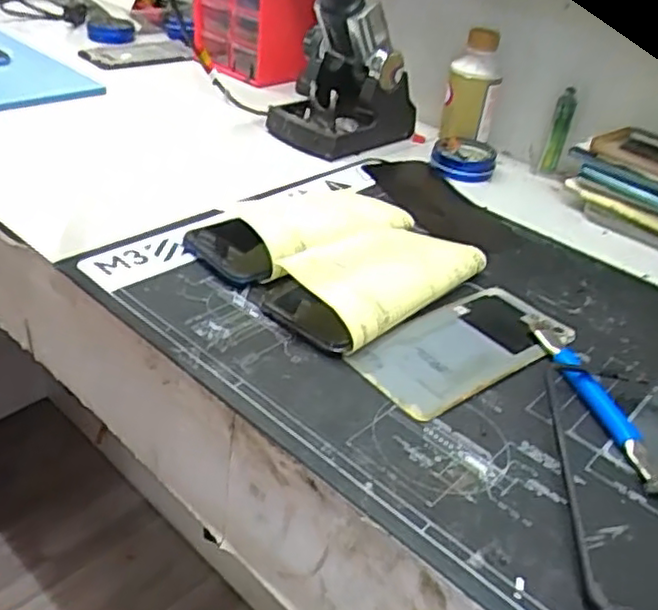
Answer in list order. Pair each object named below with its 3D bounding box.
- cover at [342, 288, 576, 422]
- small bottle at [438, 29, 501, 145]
[{"bbox_3d":[0.084,0.023,0.435,0.148,0.009,0.078,-20,43,-33],"label":"cover"},{"bbox_3d":[0.144,-0.211,0.694,0.052,0.119,0.044,14,34,9],"label":"small bottle"}]

